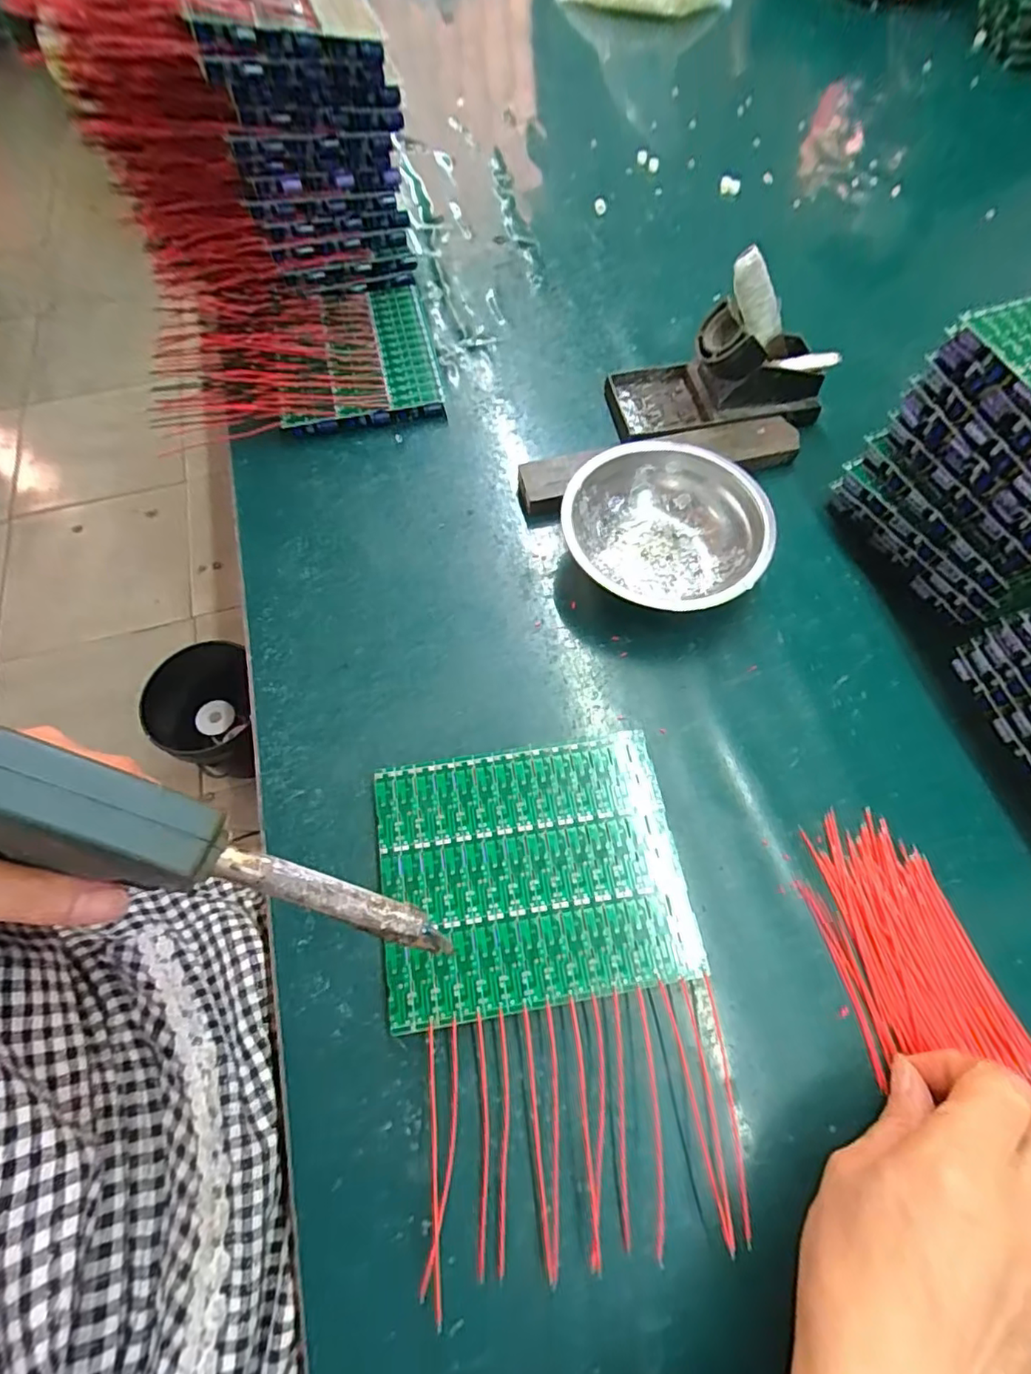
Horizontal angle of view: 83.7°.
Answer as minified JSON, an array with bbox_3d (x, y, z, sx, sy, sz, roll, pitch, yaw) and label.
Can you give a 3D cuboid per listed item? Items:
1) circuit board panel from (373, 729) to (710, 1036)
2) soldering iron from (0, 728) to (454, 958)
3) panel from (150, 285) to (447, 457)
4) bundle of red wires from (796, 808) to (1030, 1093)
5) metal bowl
[{"bbox_3d":[0.008,0.093,0.296,0.148,0.015,0.124,-10,64,-2],"label":"circuit board panel"},{"bbox_3d":[-0.112,0.068,0.220,0.175,0.048,0.035,27,64,-19],"label":"soldering iron"},{"bbox_3d":[-0.176,-0.265,0.466,0.215,0.032,0.164,-11,65,-4],"label":"panel"},{"bbox_3d":[0.191,0.127,0.286,0.072,0.008,0.122,-12,64,-3],"label":"bundle of red wires"},{"bbox_3d":[0.101,-0.105,0.378,0.125,0.042,0.119,-1,64,2],"label":"metal bowl"}]

